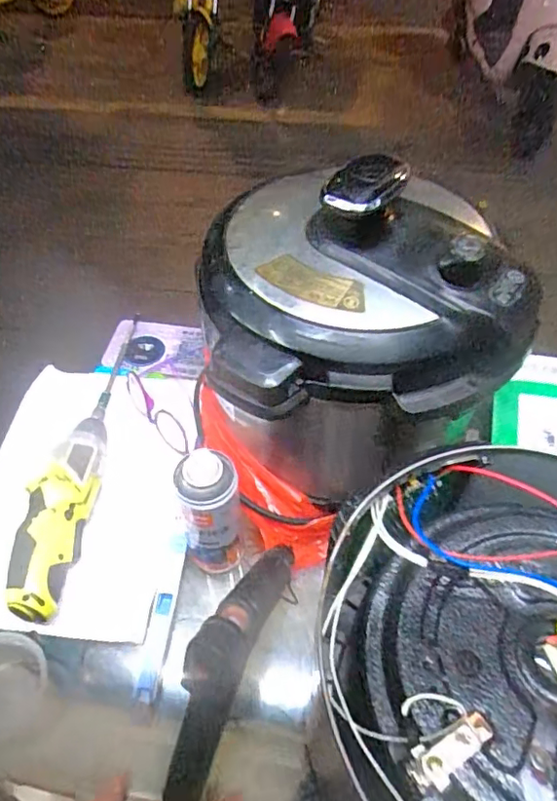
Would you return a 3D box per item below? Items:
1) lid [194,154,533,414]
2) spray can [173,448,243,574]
[{"bbox_3d":[0.064,-0.112,0.439,0.239,0.096,0.230,-5,53,-3],"label":"lid"},{"bbox_3d":[-0.057,0.097,0.474,0.054,0.131,0.044,-17,54,-12],"label":"spray can"}]

